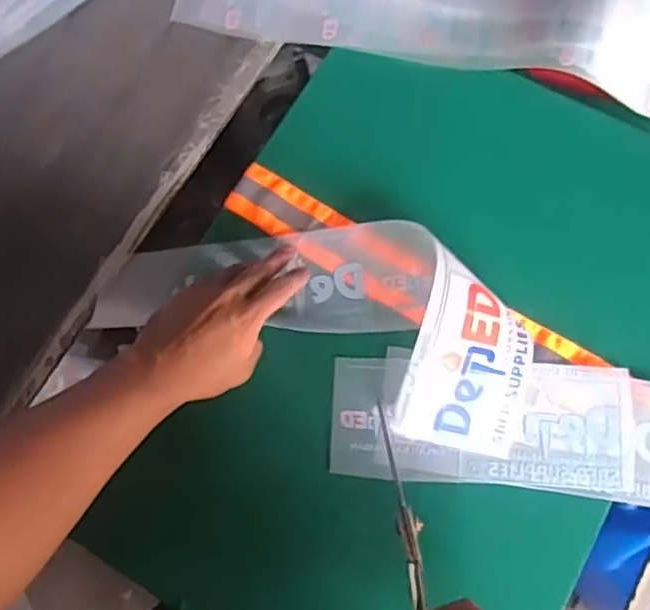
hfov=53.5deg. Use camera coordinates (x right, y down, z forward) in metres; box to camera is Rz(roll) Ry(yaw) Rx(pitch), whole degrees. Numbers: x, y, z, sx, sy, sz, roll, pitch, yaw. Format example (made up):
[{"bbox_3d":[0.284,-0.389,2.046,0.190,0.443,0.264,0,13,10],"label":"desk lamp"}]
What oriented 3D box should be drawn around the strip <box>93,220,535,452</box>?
[{"bbox_3d":[-0.008,-0.009,0.539,0.365,0.065,0.166,16,76,10],"label":"strip"}]

